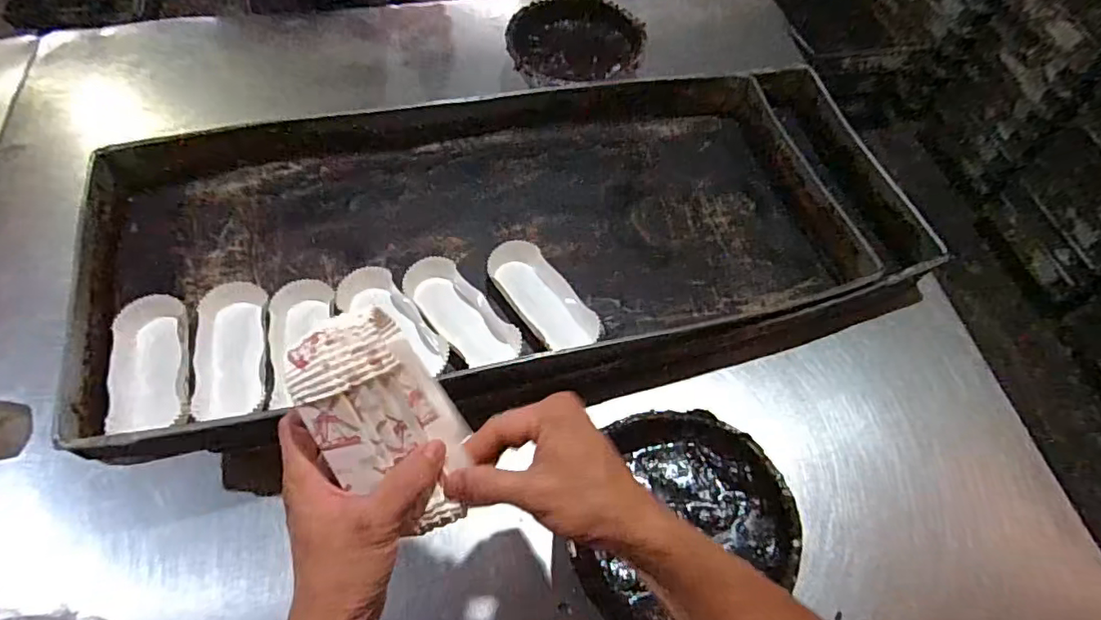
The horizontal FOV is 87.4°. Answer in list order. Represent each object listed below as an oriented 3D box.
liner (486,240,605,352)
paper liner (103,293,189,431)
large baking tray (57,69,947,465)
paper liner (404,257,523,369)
[{"bbox_3d":[-0.009,-0.015,0.615,0.060,0.029,0.141,-33,64,-18],"label":"liner"},{"bbox_3d":[-0.389,0.051,0.561,0.072,0.025,0.144,-11,59,-5],"label":"paper liner"},{"bbox_3d":[-0.024,-0.109,0.685,0.923,0.077,0.425,-10,59,-12],"label":"large baking tray"},{"bbox_3d":[-0.098,0.003,0.614,0.062,0.026,0.146,-39,65,-20],"label":"paper liner"}]

